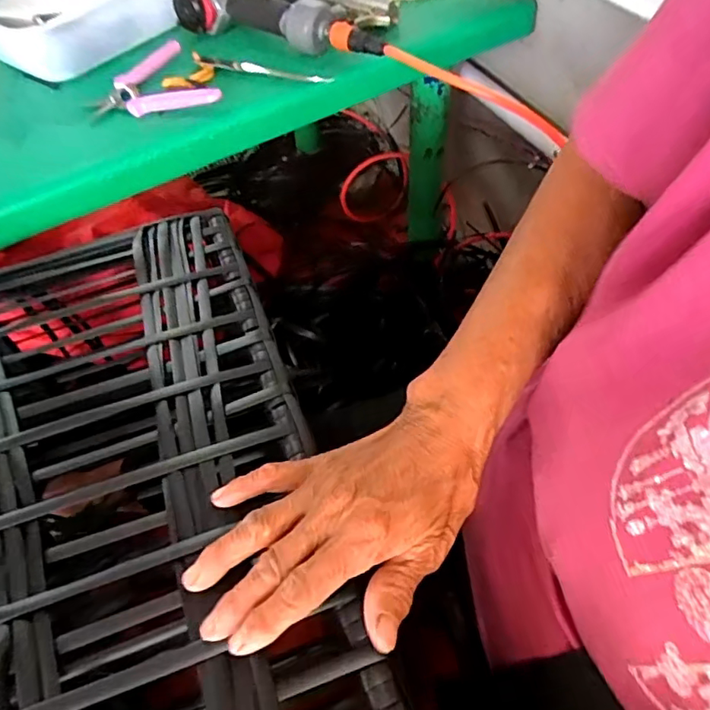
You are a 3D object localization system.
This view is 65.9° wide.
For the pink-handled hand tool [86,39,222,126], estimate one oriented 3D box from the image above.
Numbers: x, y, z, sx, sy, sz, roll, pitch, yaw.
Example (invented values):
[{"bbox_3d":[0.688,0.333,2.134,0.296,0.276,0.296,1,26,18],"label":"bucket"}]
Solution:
[{"bbox_3d":[-0.214,-0.276,0.571,0.119,0.028,0.116,-30,59,-18],"label":"pink-handled hand tool"}]

